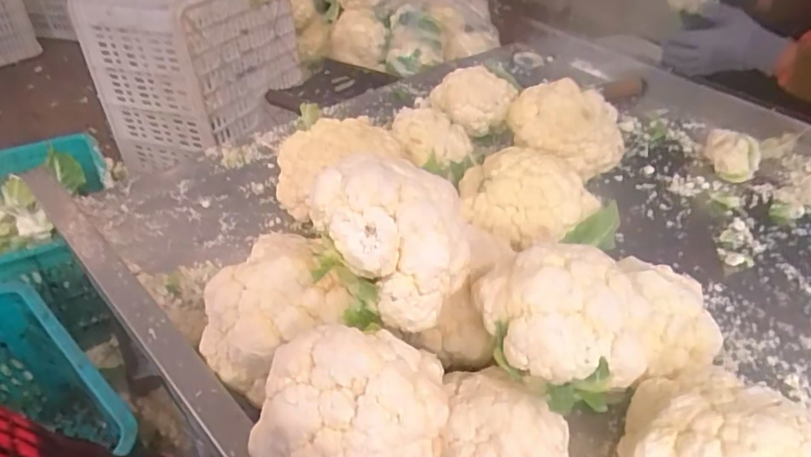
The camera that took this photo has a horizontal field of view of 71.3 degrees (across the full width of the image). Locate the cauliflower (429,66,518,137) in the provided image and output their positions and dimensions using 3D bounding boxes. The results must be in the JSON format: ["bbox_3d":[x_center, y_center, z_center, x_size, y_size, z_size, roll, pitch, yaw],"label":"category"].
[{"bbox_3d":[0.110,-0.213,0.938,0.138,0.090,0.096,8,40,5],"label":"cauliflower"}]

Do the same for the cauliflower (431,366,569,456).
[{"bbox_3d":[0.080,0.196,0.482,0.111,0.101,0.109,11,41,9],"label":"cauliflower"}]

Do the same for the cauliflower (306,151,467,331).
[{"bbox_3d":[-0.016,0.004,0.490,0.139,0.104,0.103,17,42,15],"label":"cauliflower"}]

